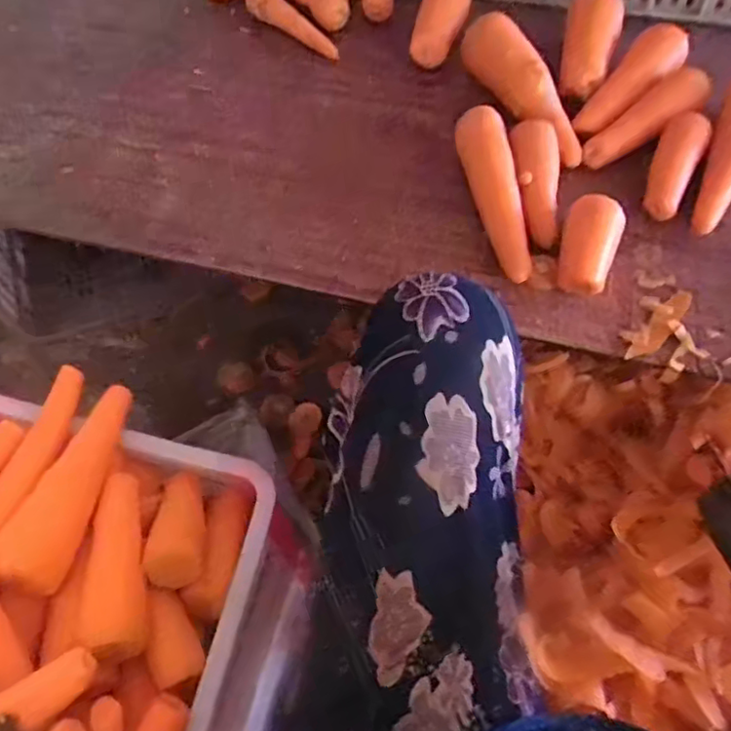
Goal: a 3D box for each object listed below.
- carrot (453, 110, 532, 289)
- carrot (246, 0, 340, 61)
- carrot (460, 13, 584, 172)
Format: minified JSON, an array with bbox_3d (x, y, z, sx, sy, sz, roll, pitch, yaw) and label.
[{"bbox_3d":[0.124,-0.160,0.583,0.049,0.049,0.187,-7,60,-1],"label":"carrot"},{"bbox_3d":[-0.091,-0.414,0.751,0.034,0.029,0.150,-37,65,-17],"label":"carrot"},{"bbox_3d":[0.166,-0.295,0.644,0.052,0.051,0.201,-26,62,-12],"label":"carrot"}]

